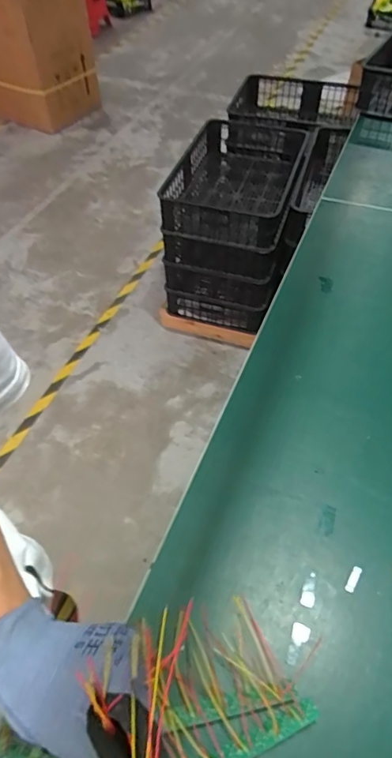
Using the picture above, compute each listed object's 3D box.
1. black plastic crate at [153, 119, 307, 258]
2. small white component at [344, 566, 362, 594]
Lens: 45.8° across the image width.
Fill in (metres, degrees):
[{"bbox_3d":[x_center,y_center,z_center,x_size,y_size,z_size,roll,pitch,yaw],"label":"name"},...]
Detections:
[{"bbox_3d":[0.166,-0.756,1.745,0.433,0.163,0.711,13,54,13],"label":"black plastic crate"},{"bbox_3d":[0.224,0.285,0.661,0.012,0.006,0.037,26,58,21],"label":"small white component"}]

